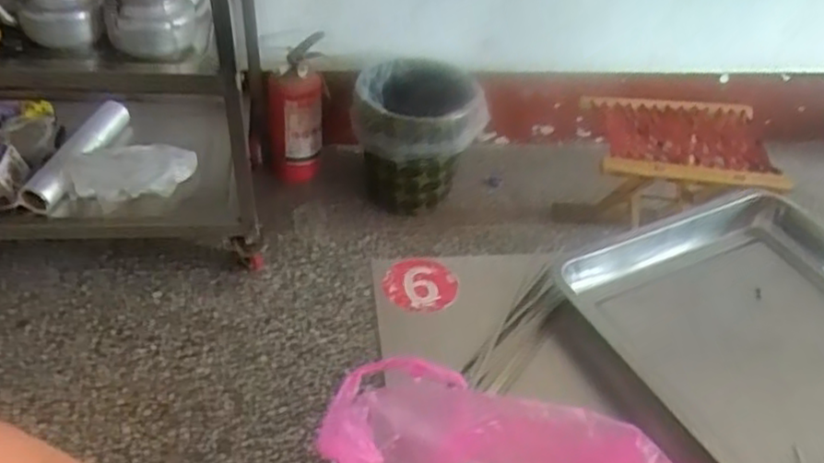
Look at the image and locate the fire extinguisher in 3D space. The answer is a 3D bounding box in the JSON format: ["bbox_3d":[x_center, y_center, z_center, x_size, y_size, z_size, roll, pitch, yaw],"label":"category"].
[{"bbox_3d":[-0.251,-0.248,1.539,0.114,0.280,0.137,0,41,-5],"label":"fire extinguisher"}]

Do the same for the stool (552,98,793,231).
[{"bbox_3d":[0.476,-0.068,1.380,0.317,0.306,0.265,3,41,-1],"label":"stool"}]

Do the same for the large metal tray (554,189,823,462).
[{"bbox_3d":[0.390,0.137,0.672,0.348,0.054,0.432,-17,45,-23],"label":"large metal tray"}]

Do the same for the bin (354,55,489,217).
[{"bbox_3d":[0.007,-0.215,1.536,0.259,0.257,0.312,1,41,-4],"label":"bin"}]

